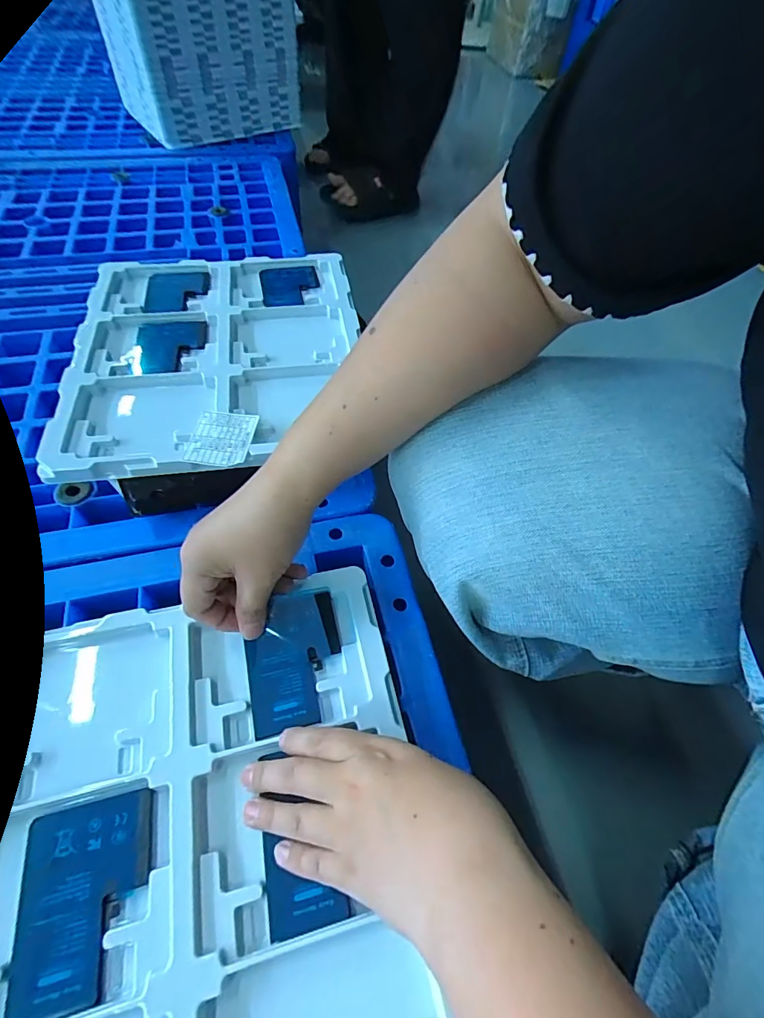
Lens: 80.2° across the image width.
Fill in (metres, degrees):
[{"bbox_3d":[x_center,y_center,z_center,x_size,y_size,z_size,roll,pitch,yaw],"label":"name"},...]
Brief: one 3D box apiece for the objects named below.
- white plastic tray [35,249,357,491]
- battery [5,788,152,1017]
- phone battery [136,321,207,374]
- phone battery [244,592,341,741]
[{"bbox_3d":[-0.163,-0.166,0.458,0.272,0.028,0.318,-7,57,-10],"label":"white plastic tray"},{"bbox_3d":[-0.161,0.210,0.246,0.065,0.008,0.088,-10,58,-12],"label":"battery"},{"bbox_3d":[-0.213,-0.163,0.455,0.066,0.008,0.082,-5,57,-8],"label":"phone battery"},{"bbox_3d":[-0.063,0.107,0.325,0.066,0.005,0.089,-11,61,-10],"label":"phone battery"}]

